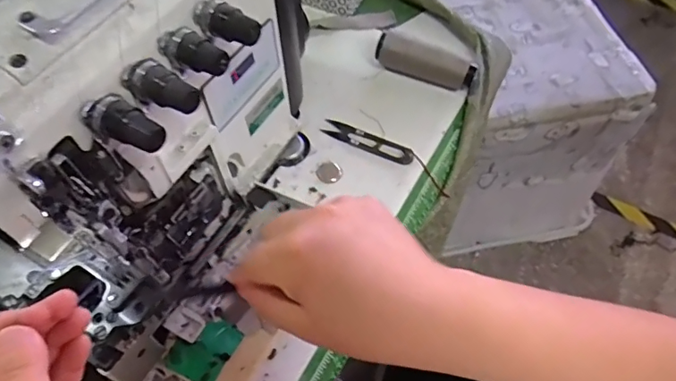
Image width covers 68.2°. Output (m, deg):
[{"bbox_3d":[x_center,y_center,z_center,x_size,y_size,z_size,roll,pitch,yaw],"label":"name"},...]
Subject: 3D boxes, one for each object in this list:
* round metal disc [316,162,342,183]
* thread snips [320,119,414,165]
[{"bbox_3d":[-0.009,-0.018,0.500,0.026,0.004,0.023,-4,58,-3],"label":"round metal disc"},{"bbox_3d":[0.029,-0.050,0.514,0.099,0.008,0.023,25,61,14],"label":"thread snips"}]

